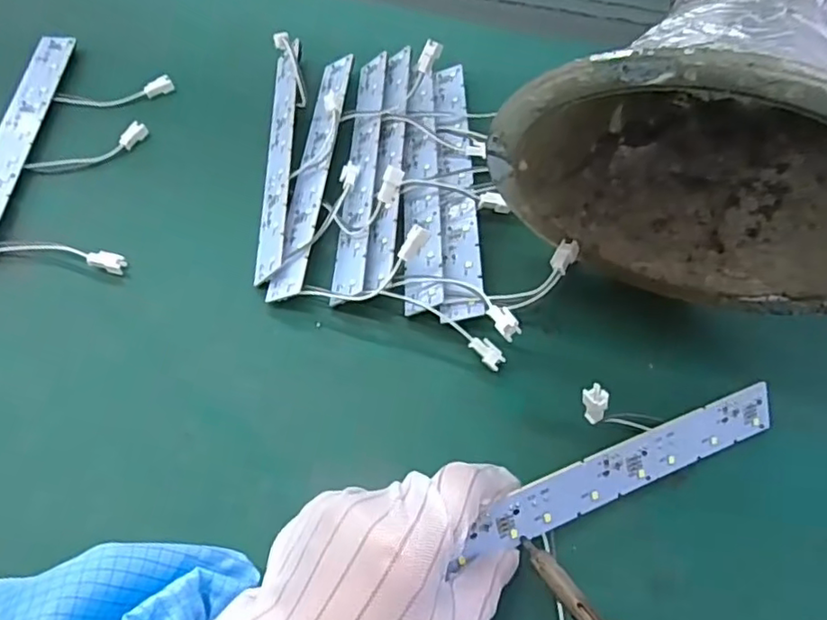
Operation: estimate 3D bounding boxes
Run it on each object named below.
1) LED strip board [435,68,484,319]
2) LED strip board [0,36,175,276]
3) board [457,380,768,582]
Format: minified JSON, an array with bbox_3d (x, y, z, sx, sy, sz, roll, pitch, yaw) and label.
[{"bbox_3d":[0.026,-0.077,0.365,0.022,0.008,0.186,-6,61,11],"label":"LED strip board"},{"bbox_3d":[-0.221,-0.110,0.400,0.102,0.012,0.199,-1,60,1],"label":"LED strip board"},{"bbox_3d":[0.093,0.071,0.271,0.160,0.005,0.024,-19,102,-15],"label":"board"}]

